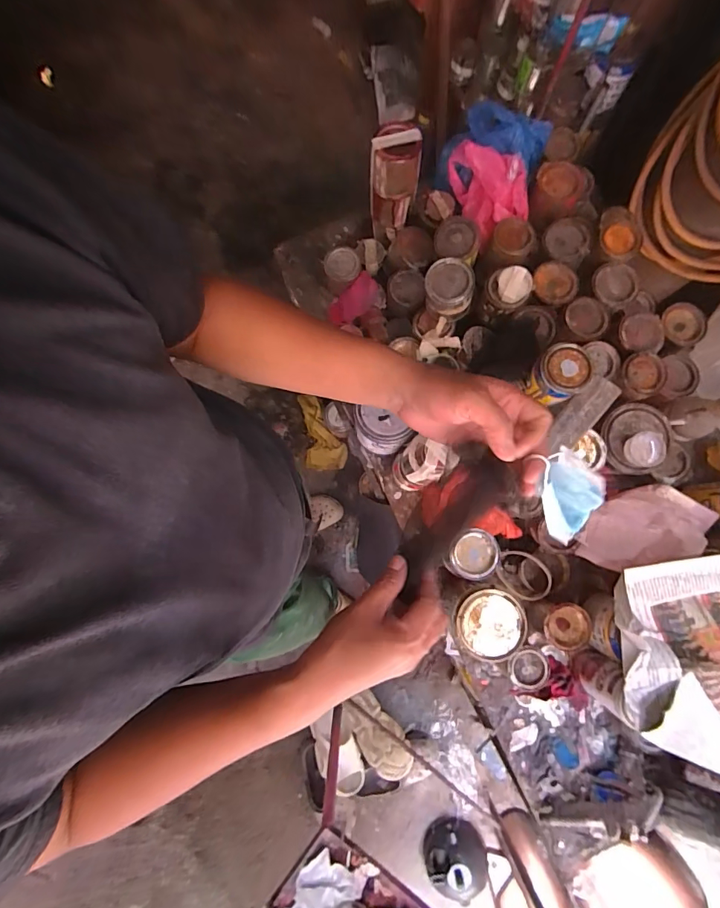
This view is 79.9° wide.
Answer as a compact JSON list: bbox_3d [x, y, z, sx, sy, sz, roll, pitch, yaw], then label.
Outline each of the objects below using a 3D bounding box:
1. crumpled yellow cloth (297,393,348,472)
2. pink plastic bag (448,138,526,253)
[{"bbox_3d":[-0.143,-0.065,1.486,0.141,0.030,0.260,-20,96,-3],"label":"crumpled yellow cloth"},{"bbox_3d":[0.224,-0.443,0.718,0.105,0.078,0.143,-21,80,-3],"label":"pink plastic bag"}]

